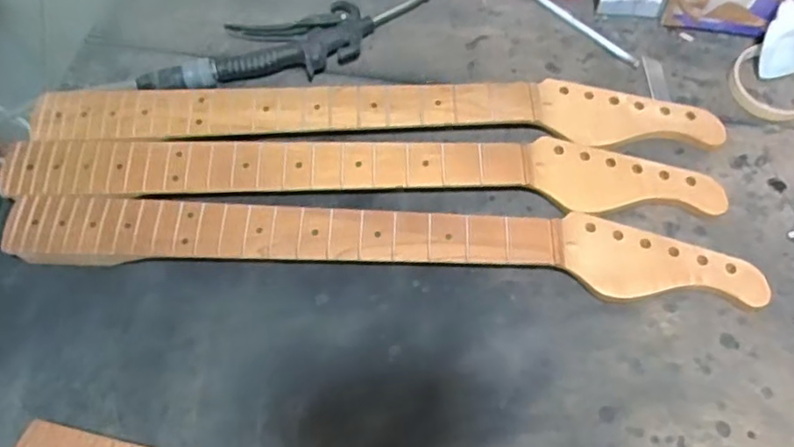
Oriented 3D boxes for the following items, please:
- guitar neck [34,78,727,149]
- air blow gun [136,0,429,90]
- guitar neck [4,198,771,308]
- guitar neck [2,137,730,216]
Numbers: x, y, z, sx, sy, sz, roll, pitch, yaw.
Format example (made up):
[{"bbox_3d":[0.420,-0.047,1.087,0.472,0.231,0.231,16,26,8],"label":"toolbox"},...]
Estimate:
[{"bbox_3d":[-0.019,-0.107,0.612,0.637,0.028,0.064,0,65,1],"label":"guitar neck"},{"bbox_3d":[-0.104,-0.190,0.652,0.311,0.031,0.088,-13,65,-5],"label":"air blow gun"},{"bbox_3d":[-0.016,0.019,0.553,0.643,0.029,0.065,3,65,3],"label":"guitar neck"},{"bbox_3d":[-0.033,-0.046,0.584,0.643,0.028,0.064,1,65,2],"label":"guitar neck"}]

